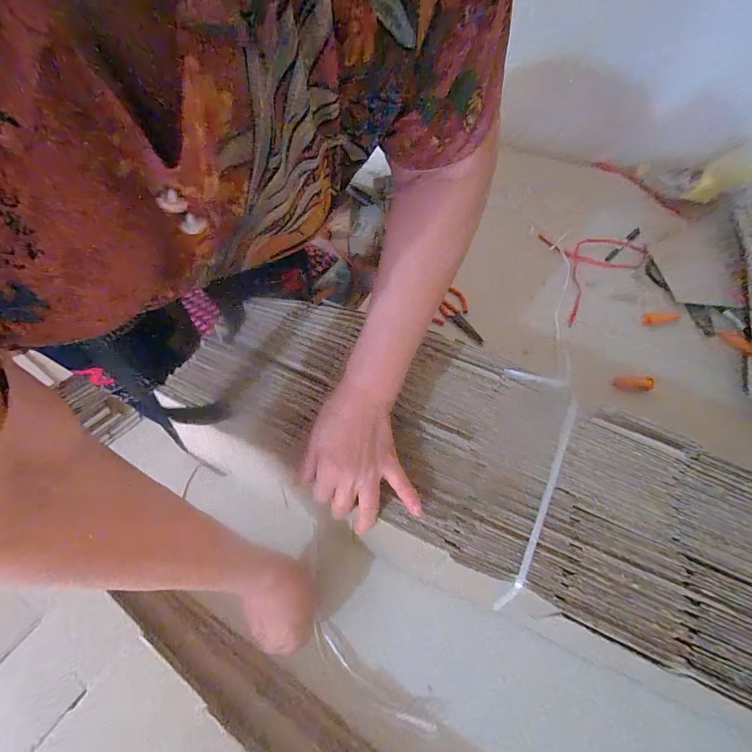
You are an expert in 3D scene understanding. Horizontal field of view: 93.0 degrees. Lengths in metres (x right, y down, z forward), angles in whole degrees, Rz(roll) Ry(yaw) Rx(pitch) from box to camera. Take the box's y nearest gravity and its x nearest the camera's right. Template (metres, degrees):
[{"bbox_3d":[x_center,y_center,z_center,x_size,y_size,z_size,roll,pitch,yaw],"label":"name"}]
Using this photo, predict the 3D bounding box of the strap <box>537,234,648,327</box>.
[{"bbox_3d":[0.435,-0.188,0.675,0.185,0.022,0.233,-1,55,0],"label":"strap"}]

